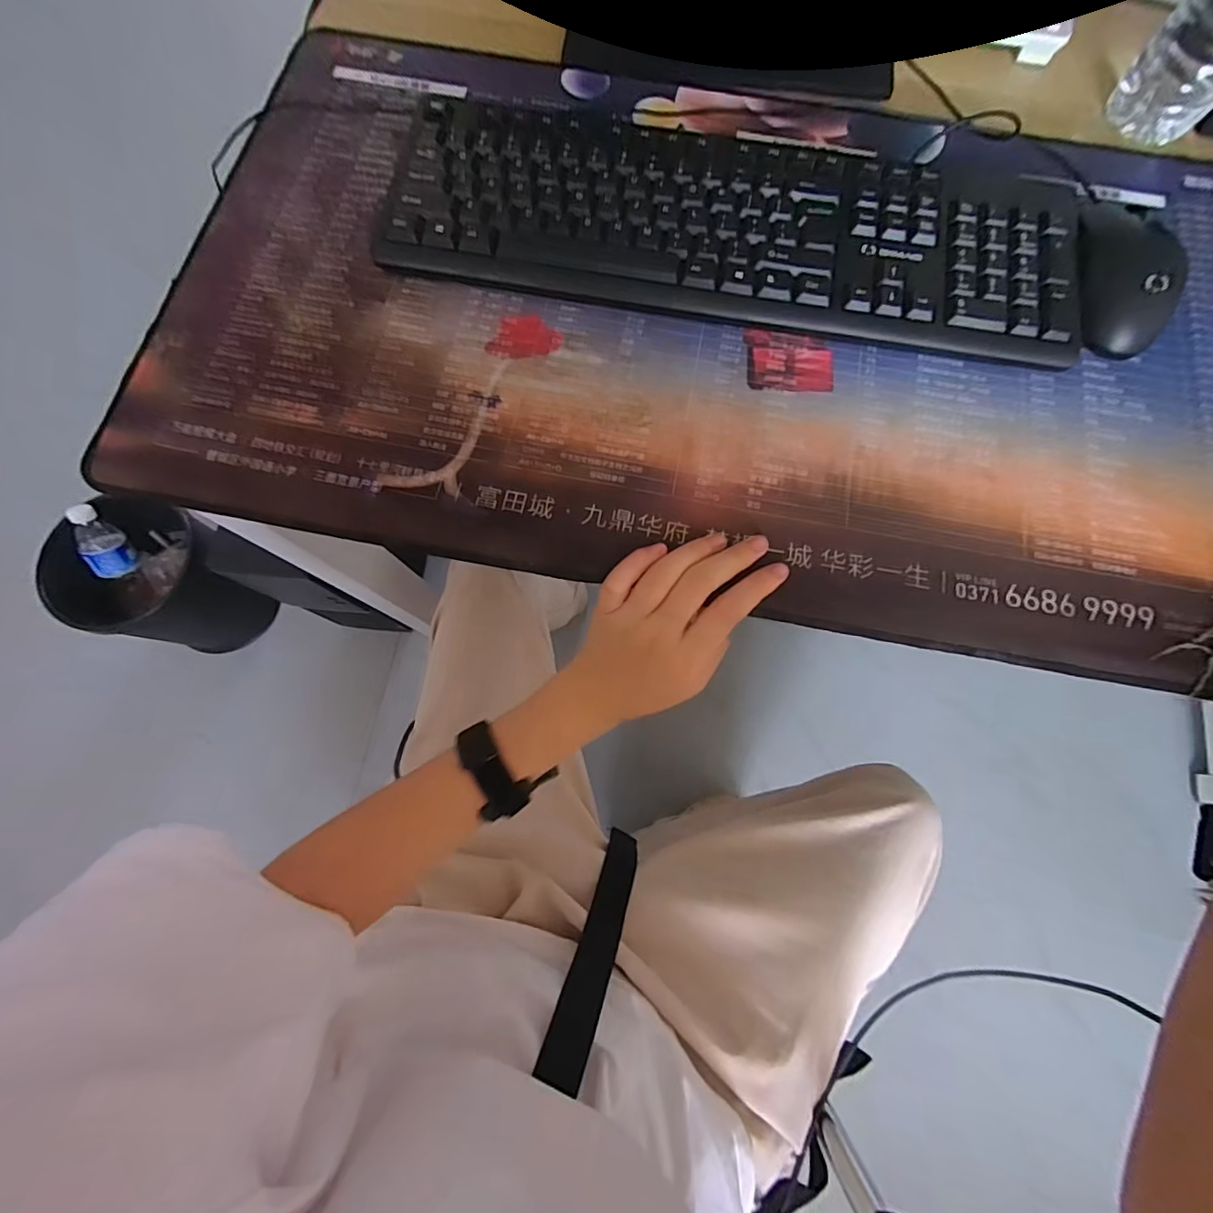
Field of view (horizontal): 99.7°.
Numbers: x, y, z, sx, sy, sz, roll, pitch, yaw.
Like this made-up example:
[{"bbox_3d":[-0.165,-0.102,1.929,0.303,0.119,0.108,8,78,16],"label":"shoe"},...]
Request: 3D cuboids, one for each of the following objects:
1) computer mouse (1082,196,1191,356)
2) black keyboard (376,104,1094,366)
[{"bbox_3d":[0.320,-0.212,0.321,0.051,0.039,0.099,8,75,1],"label":"computer mouse"},{"bbox_3d":[0.080,-0.247,0.335,0.429,0.024,0.128,9,75,2],"label":"black keyboard"}]

